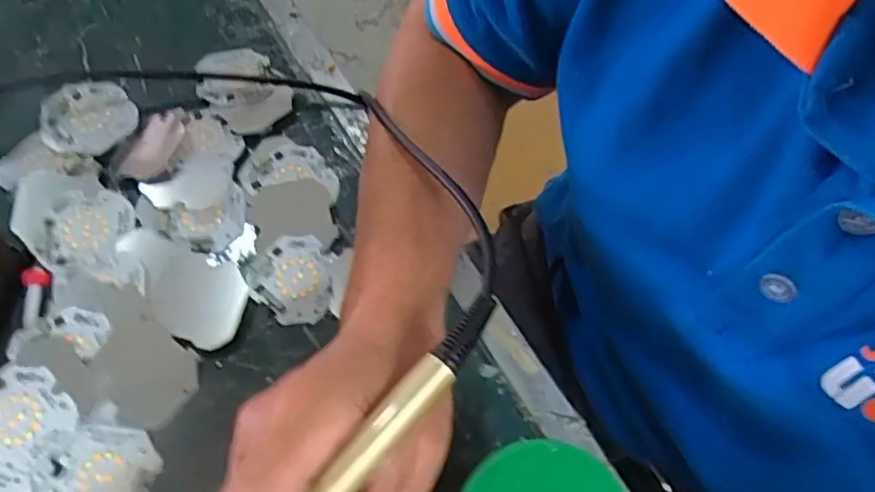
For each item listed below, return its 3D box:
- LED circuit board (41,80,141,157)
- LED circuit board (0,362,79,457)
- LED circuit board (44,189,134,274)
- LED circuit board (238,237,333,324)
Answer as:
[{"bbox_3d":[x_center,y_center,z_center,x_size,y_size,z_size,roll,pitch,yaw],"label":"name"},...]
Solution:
[{"bbox_3d":[-0.208,-0.077,0.382,0.052,0.010,0.048,-5,64,-5],"label":"LED circuit board"},{"bbox_3d":[-0.199,0.079,0.304,0.042,0.009,0.041,-41,72,-19],"label":"LED circuit board"},{"bbox_3d":[-0.191,-0.009,0.350,0.044,0.006,0.047,-4,64,-5],"label":"LED circuit board"},{"bbox_3d":[-0.079,0.019,0.351,0.042,0.007,0.049,-33,70,-17],"label":"LED circuit board"}]

